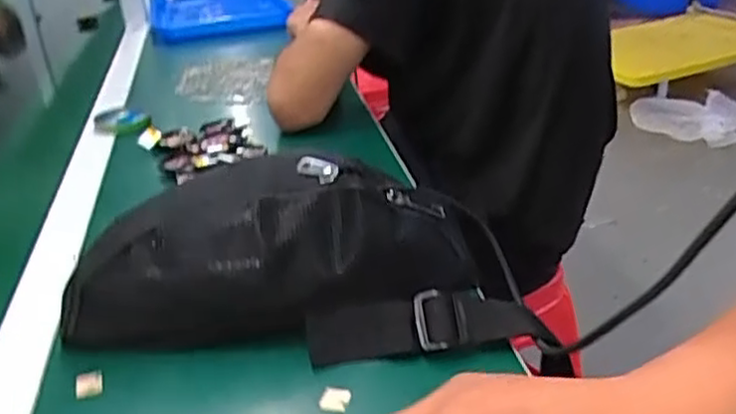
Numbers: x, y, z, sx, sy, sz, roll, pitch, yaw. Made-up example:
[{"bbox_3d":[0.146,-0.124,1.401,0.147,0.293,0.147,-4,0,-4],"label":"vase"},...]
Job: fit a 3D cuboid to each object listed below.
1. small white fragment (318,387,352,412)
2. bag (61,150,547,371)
[{"bbox_3d":[-0.020,0.114,0.437,0.019,0.004,0.017,1,37,20],"label":"small white fragment"},{"bbox_3d":[-0.040,0.028,0.503,0.302,0.094,0.127,0,27,7],"label":"bag"}]

